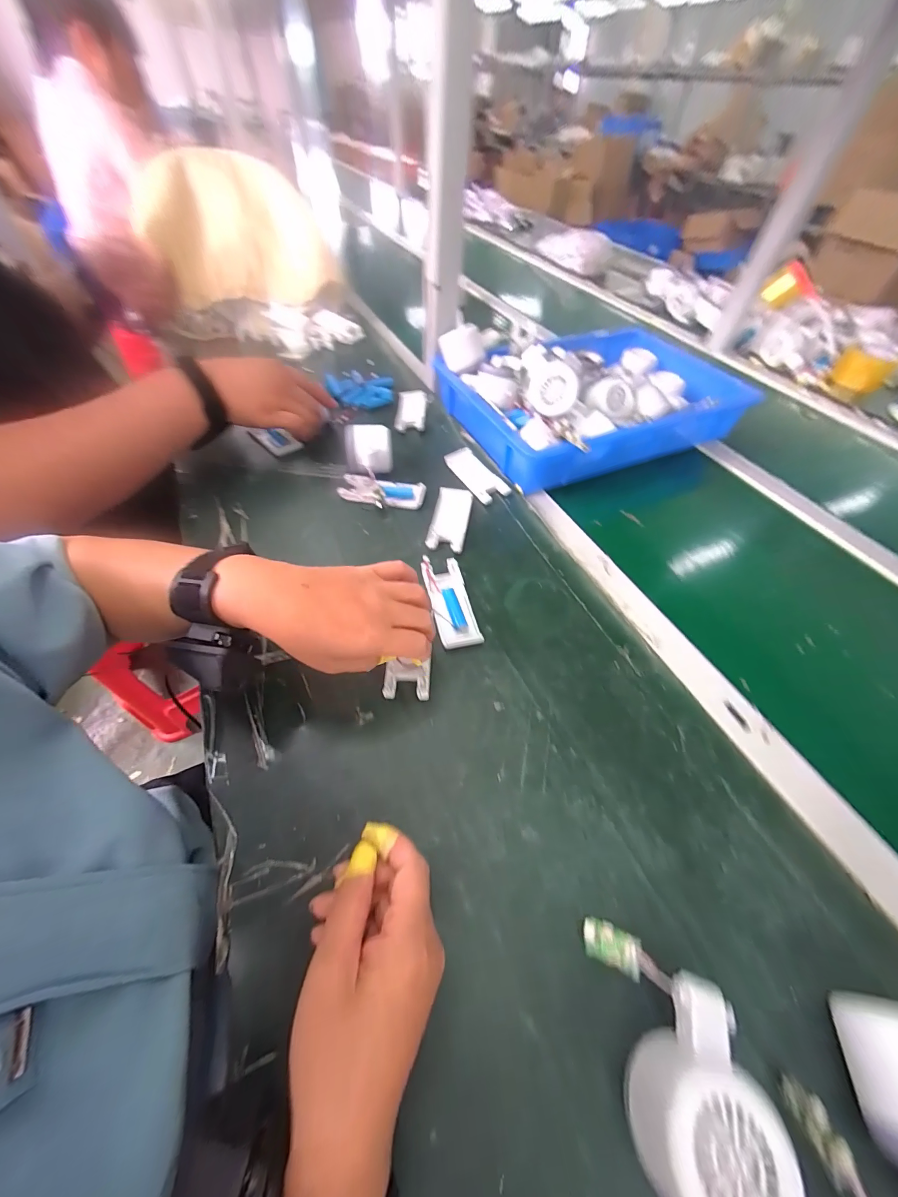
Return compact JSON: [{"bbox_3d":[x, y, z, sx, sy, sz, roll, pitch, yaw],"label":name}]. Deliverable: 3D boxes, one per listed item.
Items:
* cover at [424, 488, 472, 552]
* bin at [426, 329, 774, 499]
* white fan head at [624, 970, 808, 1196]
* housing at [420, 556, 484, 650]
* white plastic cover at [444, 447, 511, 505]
[{"bbox_3d":[0.002,-0.100,0.474,0.044,0.009,0.105,10,54,2],"label":"cover"},{"bbox_3d":[0.222,-0.323,0.590,0.415,0.111,0.292,-18,57,-17],"label":"bin"},{"bbox_3d":[0.130,0.255,0.197,0.063,0.053,0.087,28,57,17],"label":"white fan head"},{"bbox_3d":[0.001,0.001,0.396,0.042,0.015,0.108,-9,55,-11],"label":"housing"},{"bbox_3d":[0.036,-0.172,0.523,0.041,0.014,0.108,-24,59,-21],"label":"white plastic cover"}]

